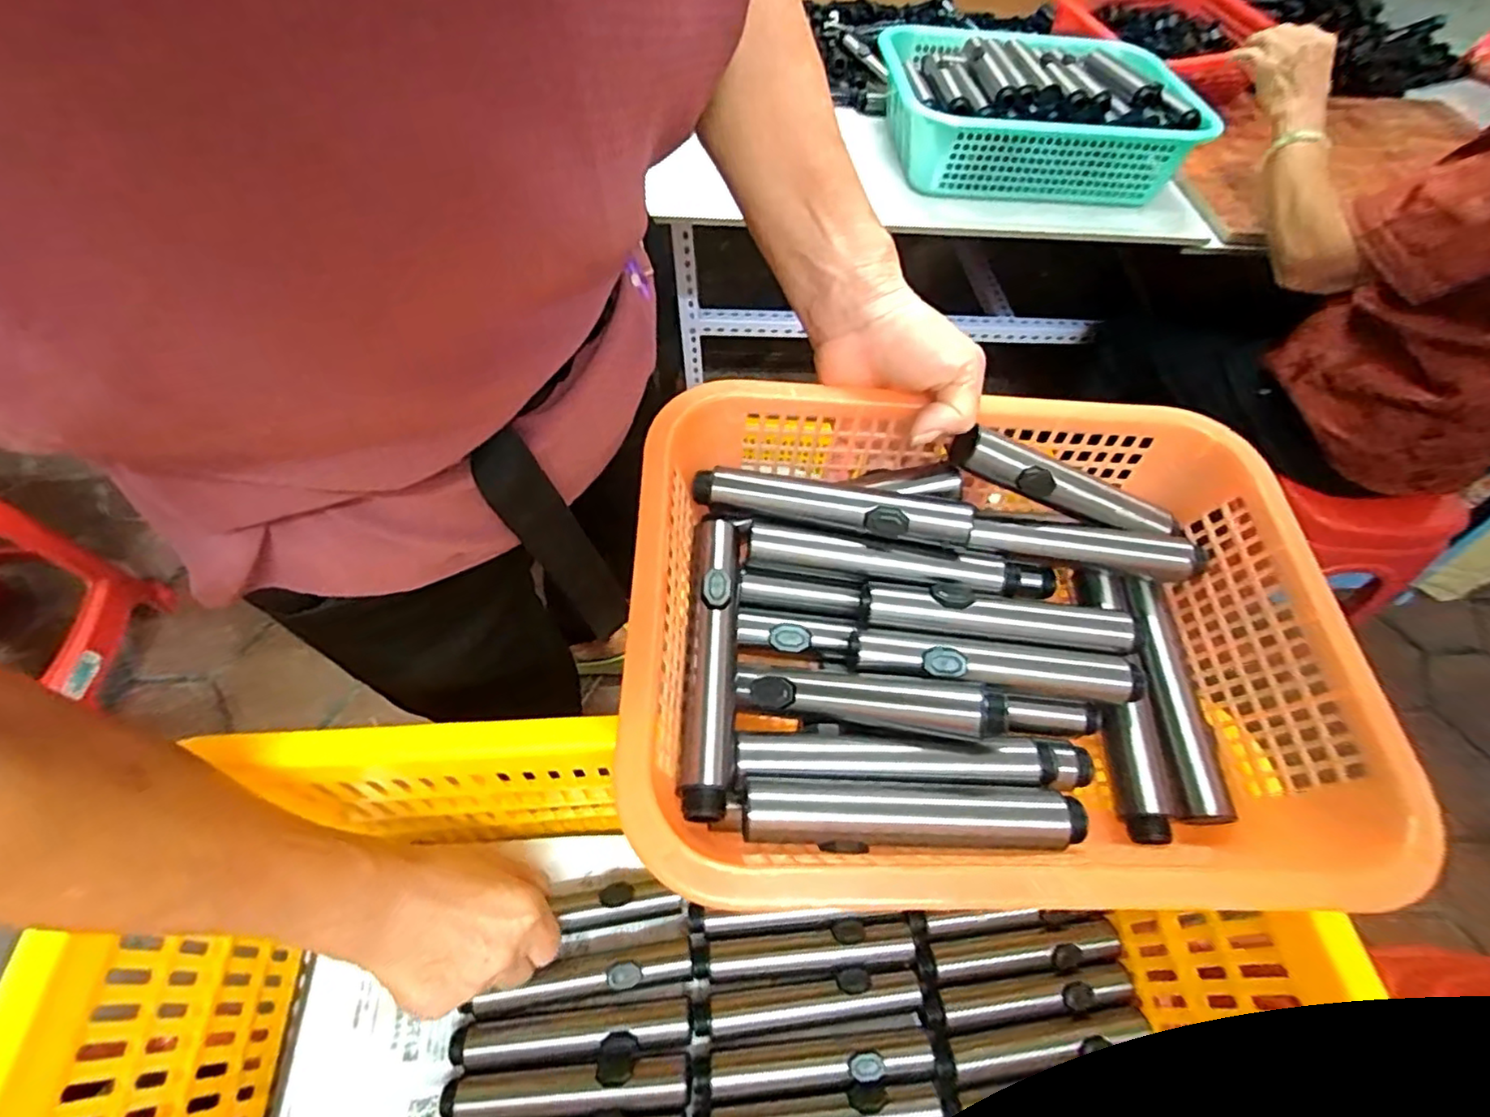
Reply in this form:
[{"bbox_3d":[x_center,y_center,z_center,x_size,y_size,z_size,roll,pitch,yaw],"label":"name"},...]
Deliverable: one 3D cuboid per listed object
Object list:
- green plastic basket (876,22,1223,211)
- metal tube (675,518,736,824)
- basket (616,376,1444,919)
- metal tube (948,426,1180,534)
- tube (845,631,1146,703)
[{"bbox_3d":[0.376,-0.589,0.849,0.383,0.111,0.261,2,56,-3],"label":"green plastic basket"},{"bbox_3d":[-0.017,0.045,0.313,0.024,0.017,0.152,3,56,-3],"label":"metal tube"},{"bbox_3d":[0.114,0.037,0.325,0.330,0.092,0.248,3,56,-2],"label":"basket"},{"bbox_3d":[0.184,-0.038,0.365,0.137,0.027,0.022,20,55,-10],"label":"metal tube"},{"bbox_3d":[0.127,0.059,0.333,0.144,0.031,0.026,7,56,1],"label":"tube"}]

